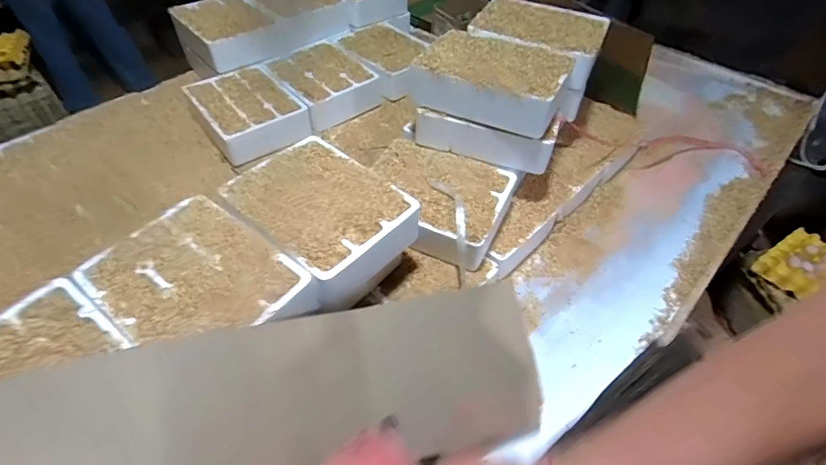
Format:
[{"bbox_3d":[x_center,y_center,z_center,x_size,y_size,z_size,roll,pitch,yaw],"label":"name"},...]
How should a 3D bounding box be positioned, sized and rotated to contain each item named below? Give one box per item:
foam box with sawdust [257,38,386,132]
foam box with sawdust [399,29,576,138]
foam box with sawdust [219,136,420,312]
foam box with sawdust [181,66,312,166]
[{"bbox_3d":[-0.213,-0.348,1.029,0.182,0.079,0.228,-32,53,-24],"label":"foam box with sawdust"},{"bbox_3d":[0.141,-0.267,0.759,0.234,0.081,0.178,22,52,22],"label":"foam box with sawdust"},{"bbox_3d":[-0.126,-0.021,0.649,0.190,0.086,0.263,-36,55,-27],"label":"foam box with sawdust"},{"bbox_3d":[-0.356,-0.264,0.952,0.184,0.075,0.247,-31,52,-23],"label":"foam box with sawdust"}]

